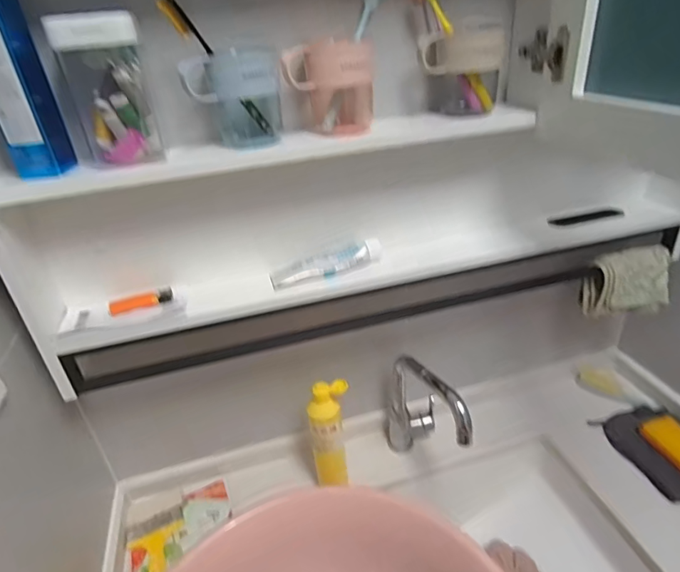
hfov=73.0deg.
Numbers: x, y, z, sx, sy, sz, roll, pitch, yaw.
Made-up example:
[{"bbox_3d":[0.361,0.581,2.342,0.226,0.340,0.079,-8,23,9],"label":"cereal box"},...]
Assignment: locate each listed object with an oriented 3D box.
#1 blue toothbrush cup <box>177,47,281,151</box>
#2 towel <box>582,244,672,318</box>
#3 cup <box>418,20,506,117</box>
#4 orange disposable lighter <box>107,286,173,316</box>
[{"bbox_3d":[-0.124,-0.219,0.551,0.101,0.110,0.076,-10,31,-7],"label":"blue toothbrush cup"},{"bbox_3d":[0.500,-0.003,0.793,0.137,0.101,0.065,-7,31,-2],"label":"towel"},{"bbox_3d":[0.169,-0.295,0.631,0.101,0.106,0.086,6,32,18],"label":"cup"},{"bbox_3d":[-0.272,0.020,0.629,0.083,0.014,0.021,-17,32,-19],"label":"orange disposable lighter"}]

